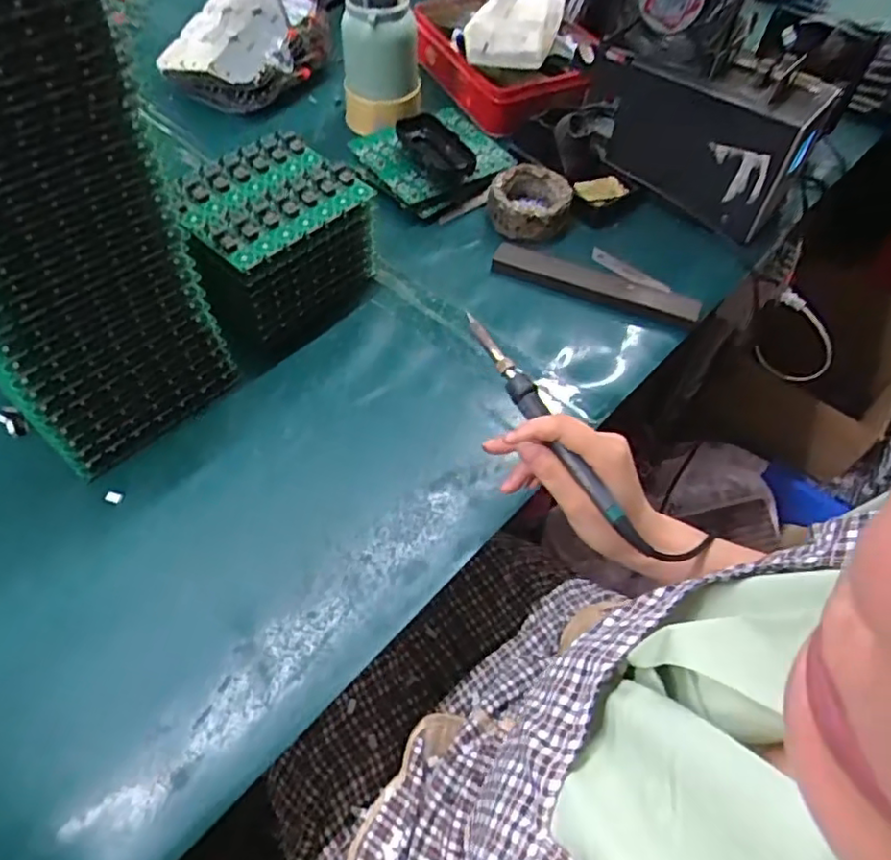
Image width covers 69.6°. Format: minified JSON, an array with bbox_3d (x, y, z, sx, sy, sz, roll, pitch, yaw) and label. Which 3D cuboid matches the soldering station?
[{"bbox_3d":[0.265,-0.328,0.694,0.235,0.124,0.085,33,59,19],"label":"soldering station"}]

